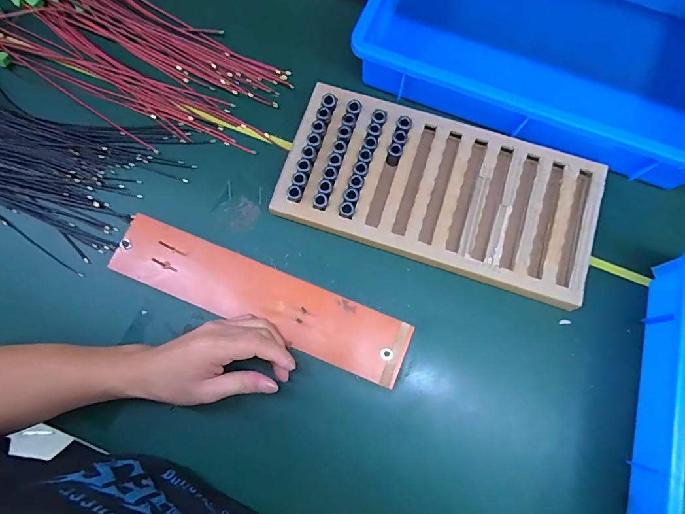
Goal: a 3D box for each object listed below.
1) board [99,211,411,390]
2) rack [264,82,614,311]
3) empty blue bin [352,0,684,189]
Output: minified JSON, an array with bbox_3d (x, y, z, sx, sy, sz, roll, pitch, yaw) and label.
[{"bbox_3d":[-0.090,0.045,0.439,0.331,0.013,0.071,22,78,3],"label":"board"},{"bbox_3d":[0.117,-0.079,0.474,0.362,0.031,0.179,19,78,4],"label":"rack"},{"bbox_3d":[0.264,-0.284,0.510,0.430,0.105,0.296,21,78,5],"label":"empty blue bin"}]

